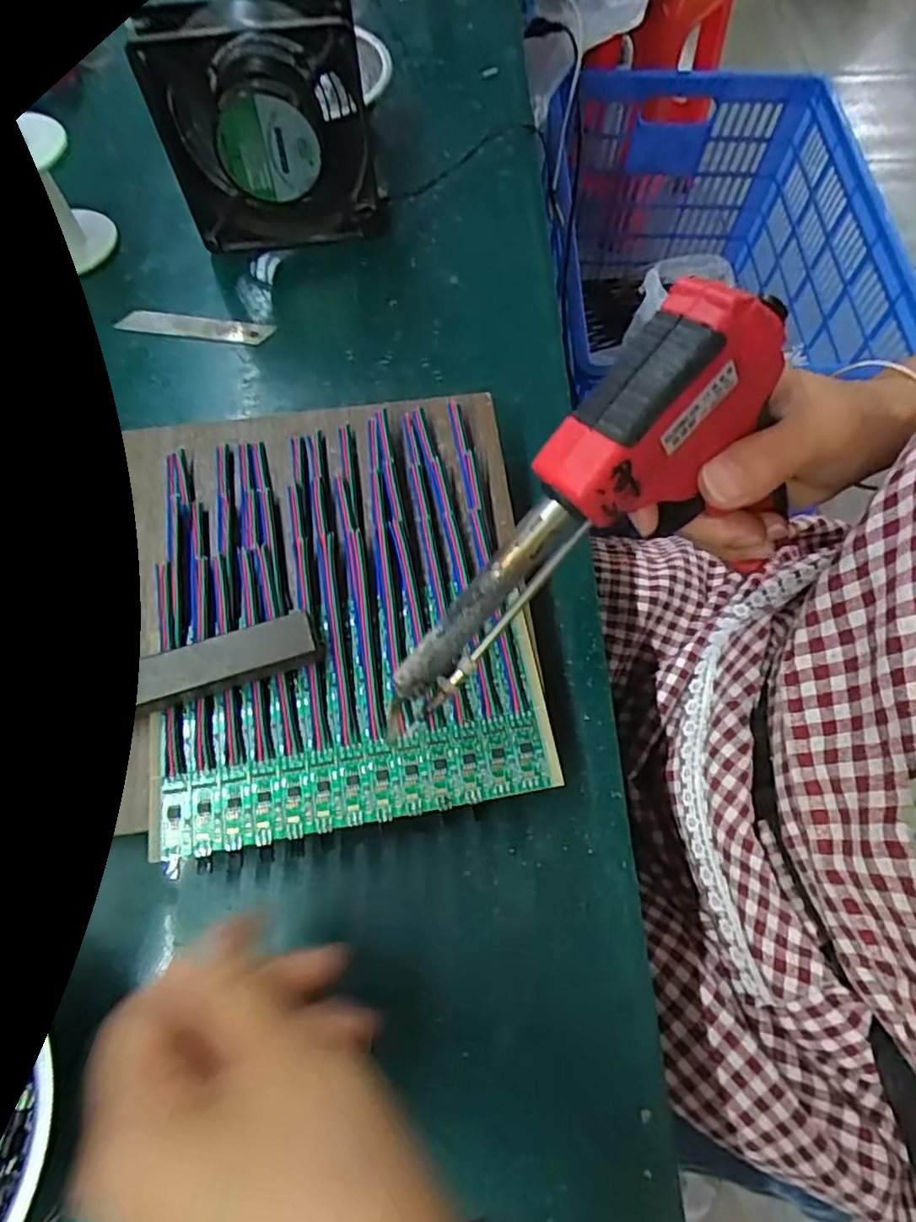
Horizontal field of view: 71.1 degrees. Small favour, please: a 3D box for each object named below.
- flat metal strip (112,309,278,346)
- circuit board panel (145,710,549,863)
[{"bbox_3d":[-0.167,-0.181,0.409,0.096,0.005,0.015,7,78,3],"label":"flat metal strip"},{"bbox_3d":[-0.043,0.070,0.261,0.155,0.004,0.033,-9,67,-3],"label":"circuit board panel"}]

